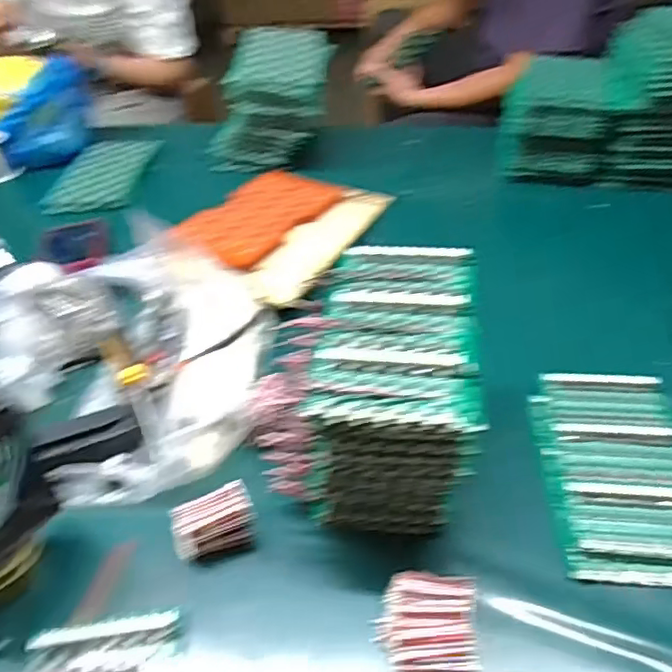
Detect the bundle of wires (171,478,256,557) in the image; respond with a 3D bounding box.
[{"bbox_3d":[-0.097,0.156,0.475,0.064,0.041,0.041,-20,44,-16],"label":"bundle of wires"}]

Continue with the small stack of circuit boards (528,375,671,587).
[{"bbox_3d":[0.239,0.109,0.499,0.119,0.015,0.202,2,42,7],"label":"small stack of circuit boards"}]

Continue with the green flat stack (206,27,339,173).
[{"bbox_3d":[-0.101,-0.380,0.957,0.183,0.163,0.155,4,43,10],"label":"green flat stack"}]

